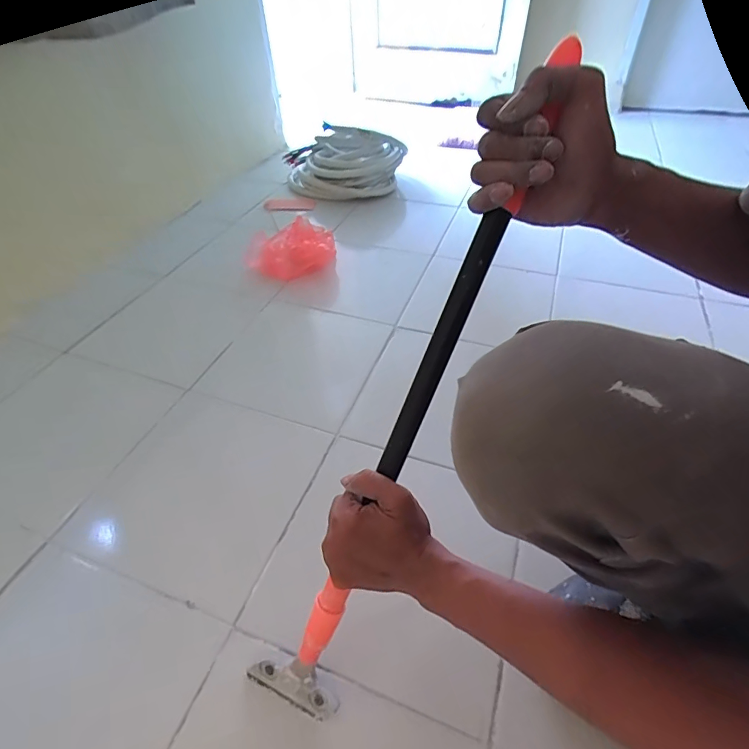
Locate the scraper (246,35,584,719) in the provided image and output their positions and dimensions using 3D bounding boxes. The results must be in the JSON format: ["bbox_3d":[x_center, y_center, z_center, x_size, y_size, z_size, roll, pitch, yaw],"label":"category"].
[{"bbox_3d":[0.022,0.057,0.380,0.081,0.637,0.025,29,15,27],"label":"scraper"}]

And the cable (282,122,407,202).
[{"bbox_3d":[-0.098,-0.665,1.339,0.357,0.198,0.267,-6,44,-6],"label":"cable"}]

